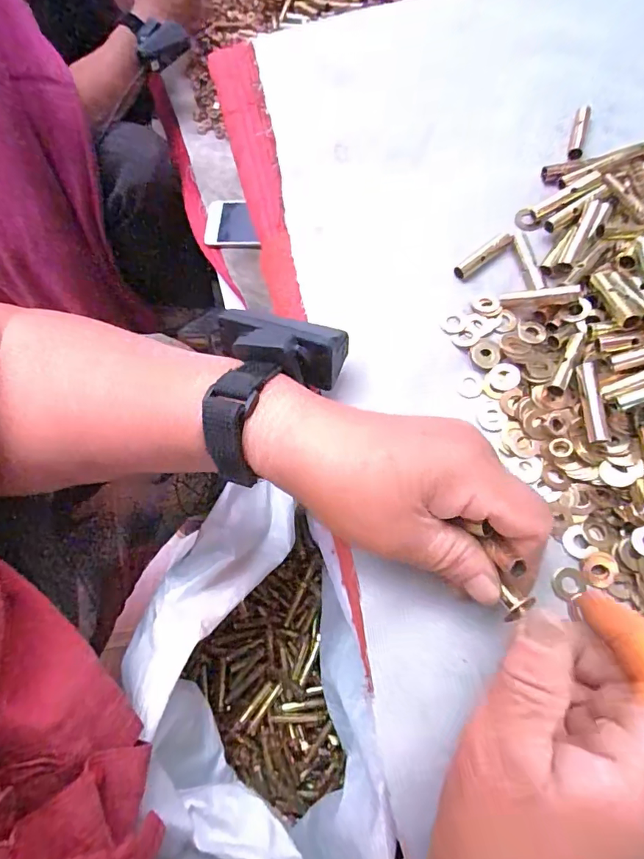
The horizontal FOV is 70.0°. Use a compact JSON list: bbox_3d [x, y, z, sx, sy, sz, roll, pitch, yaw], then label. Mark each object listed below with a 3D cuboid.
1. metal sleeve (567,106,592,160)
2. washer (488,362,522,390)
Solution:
[{"bbox_3d":[0.182,-0.209,0.324,0.011,0.007,0.046,14,72,9],"label":"metal sleeve"},{"bbox_3d":[0.108,-0.031,0.272,0.017,0.005,0.017,-1,70,4],"label":"washer"}]

